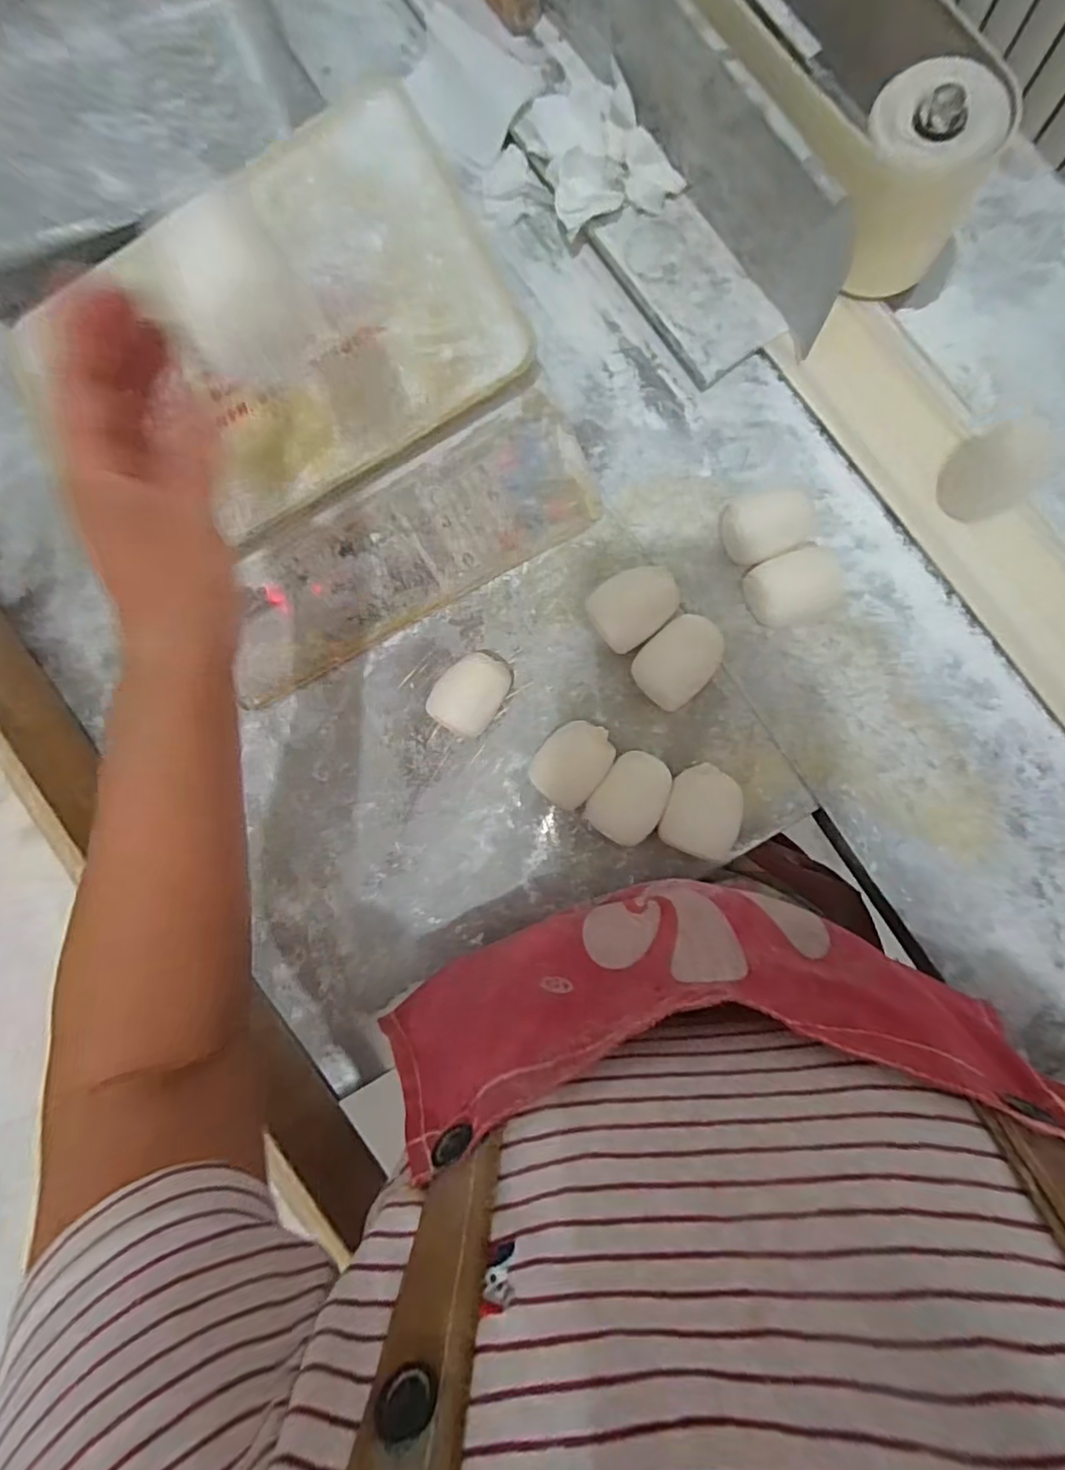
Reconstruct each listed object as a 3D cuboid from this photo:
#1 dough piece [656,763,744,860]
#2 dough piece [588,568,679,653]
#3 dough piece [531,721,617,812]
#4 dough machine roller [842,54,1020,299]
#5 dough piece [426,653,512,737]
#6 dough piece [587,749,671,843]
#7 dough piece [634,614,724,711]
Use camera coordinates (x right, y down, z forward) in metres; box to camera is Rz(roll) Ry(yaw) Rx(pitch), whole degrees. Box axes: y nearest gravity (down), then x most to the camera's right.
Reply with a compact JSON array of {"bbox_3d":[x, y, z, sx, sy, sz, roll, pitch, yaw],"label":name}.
[{"bbox_3d":[0.125,0.055,0.436,0.052,0.027,0.062,18,91,9],"label":"dough piece"},{"bbox_3d":[0.076,-0.094,0.443,0.062,0.037,0.048,-34,84,7],"label":"dough piece"},{"bbox_3d":[0.029,0.019,0.442,0.053,0.037,0.068,41,95,8],"label":"dough piece"},{"bbox_3d":[0.250,-0.359,0.399,0.077,0.107,0.076,21,92,9],"label":"dough machine roller"},{"bbox_3d":[-0.046,-0.030,0.453,0.048,0.044,0.064,32,93,8],"label":"dough piece"},{"bbox_3d":[0.073,0.046,0.438,0.047,0.033,0.064,34,94,8],"label":"dough piece"},{"bbox_3d":[0.108,-0.054,0.441,0.065,0.026,0.050,-45,83,5],"label":"dough piece"}]

